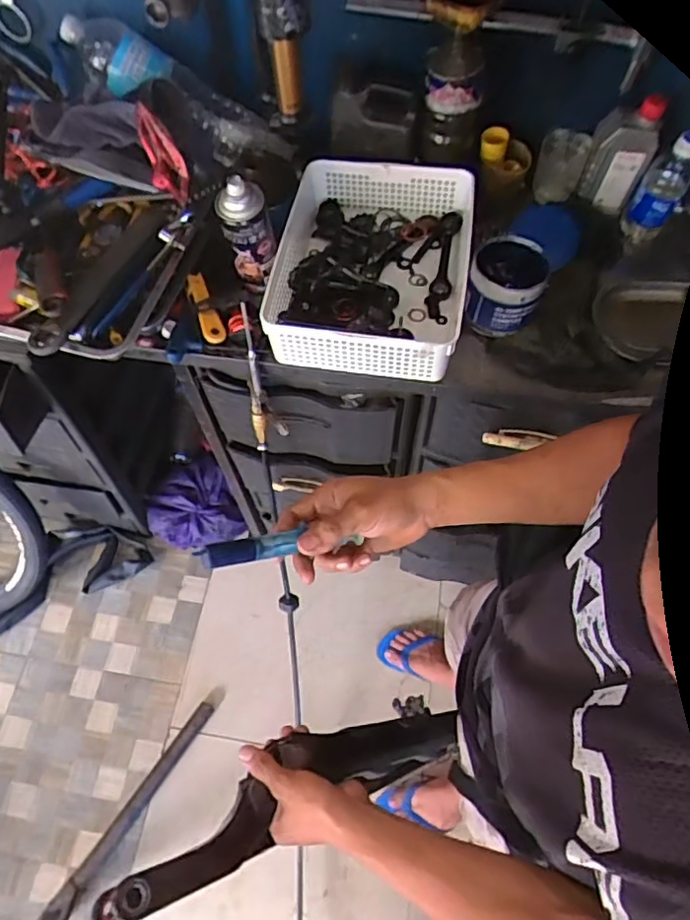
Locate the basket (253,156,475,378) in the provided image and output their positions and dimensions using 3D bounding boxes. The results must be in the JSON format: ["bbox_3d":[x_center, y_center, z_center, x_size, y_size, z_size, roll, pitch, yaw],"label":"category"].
[{"bbox_3d":[0.038,-0.269,0.818,0.250,0.090,0.319,9,64,5],"label":"basket"}]

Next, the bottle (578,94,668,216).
[{"bbox_3d":[0.392,-0.438,0.854,0.084,0.168,0.048,25,67,12],"label":"bottle"}]

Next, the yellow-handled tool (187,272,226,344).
[{"bbox_3d":[-0.197,-0.212,0.834,0.028,0.030,0.116,-20,65,-9],"label":"yellow-handled tool"}]

